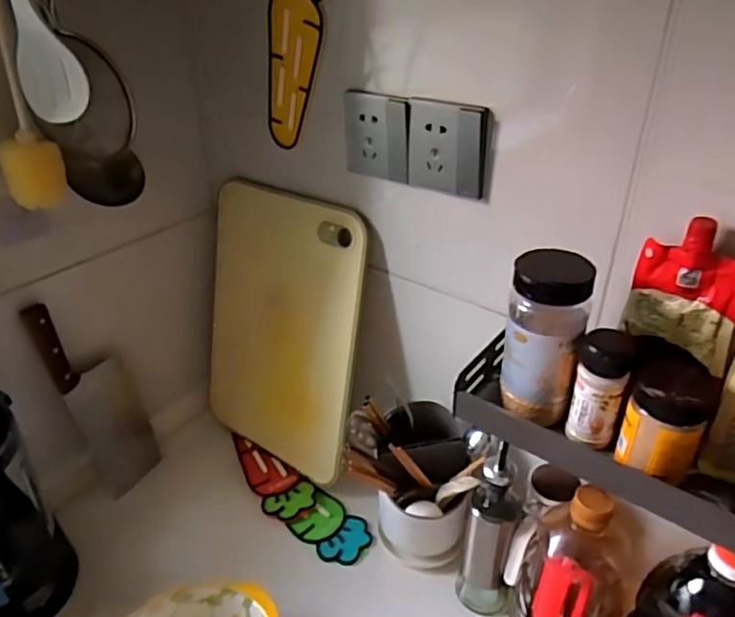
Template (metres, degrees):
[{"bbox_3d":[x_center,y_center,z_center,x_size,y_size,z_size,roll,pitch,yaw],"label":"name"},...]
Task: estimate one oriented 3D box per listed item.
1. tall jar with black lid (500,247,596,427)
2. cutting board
[{"bbox_3d":[0.154,0.027,0.523,0.063,0.145,0.053,10,35,15],"label":"tall jar with black lid"},{"bbox_3d":[-0.123,0.029,0.836,0.273,0.381,0.021,19,22,33],"label":"cutting board"}]

